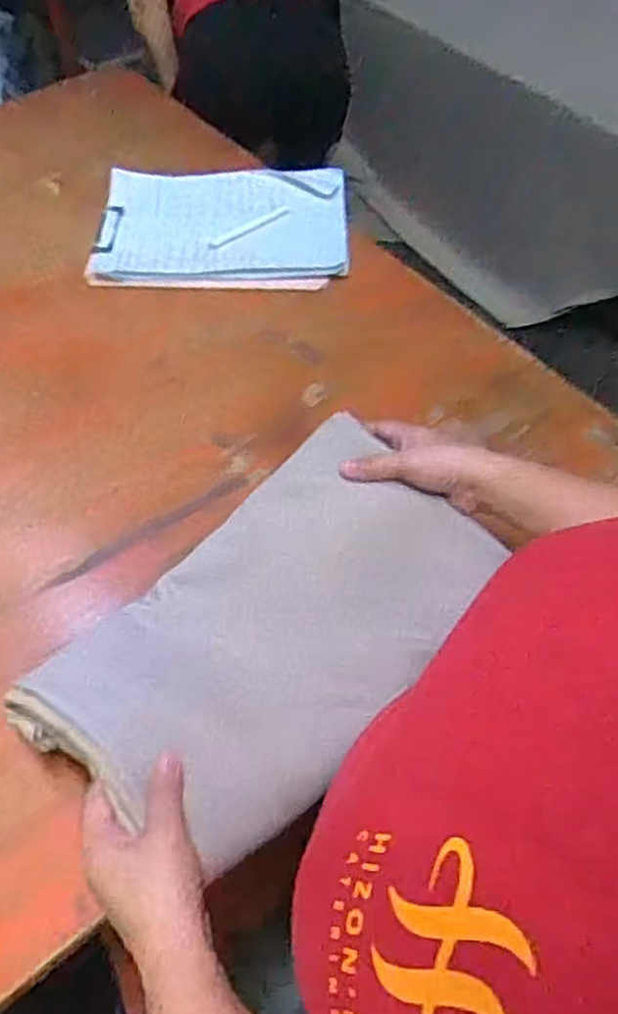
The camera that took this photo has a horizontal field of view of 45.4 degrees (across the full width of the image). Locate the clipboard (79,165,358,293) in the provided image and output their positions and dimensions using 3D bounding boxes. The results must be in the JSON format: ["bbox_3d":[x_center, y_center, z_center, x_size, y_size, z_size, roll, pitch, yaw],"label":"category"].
[{"bbox_3d":[-0.120,-0.378,1.010,0.341,0.039,0.232,1,55,0],"label":"clipboard"}]

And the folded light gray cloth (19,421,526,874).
[{"bbox_3d":[-0.033,0.092,0.601,0.229,0.063,0.358,34,62,21],"label":"folded light gray cloth"}]

